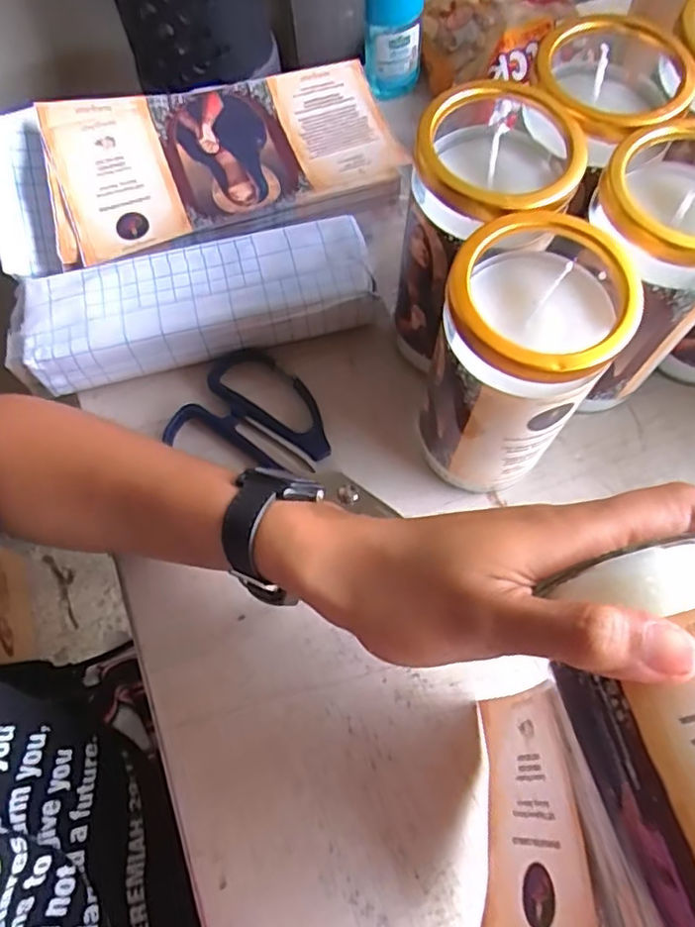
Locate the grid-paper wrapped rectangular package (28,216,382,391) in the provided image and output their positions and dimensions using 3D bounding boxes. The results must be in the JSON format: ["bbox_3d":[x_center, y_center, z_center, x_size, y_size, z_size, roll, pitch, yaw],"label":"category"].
[{"bbox_3d":[-0.085,-0.096,0.364,0.195,0.031,0.065,-14,68,-3],"label":"grid-paper wrapped rectangular package"}]

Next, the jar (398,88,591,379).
[{"bbox_3d":[0.063,-0.103,0.310,0.070,0.143,0.068,-1,67,2],"label":"jar"}]

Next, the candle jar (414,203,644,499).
[{"bbox_3d":[0.076,-0.044,0.273,0.064,0.117,0.078,35,73,15],"label":"candle jar"}]

